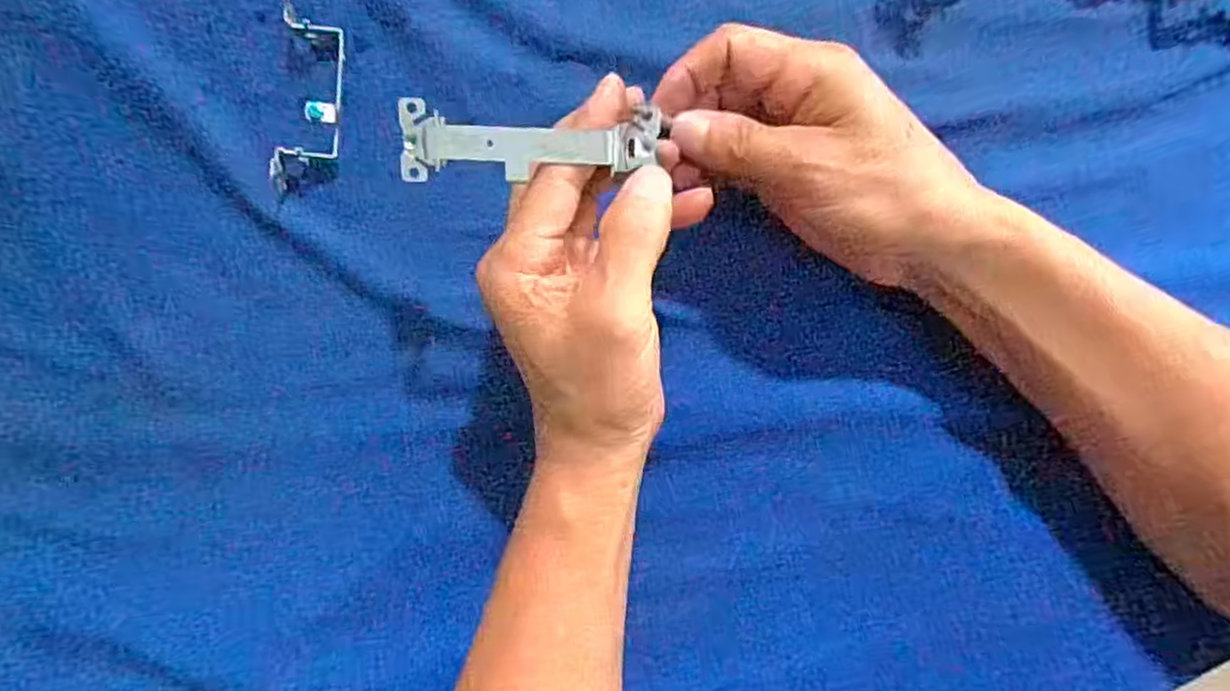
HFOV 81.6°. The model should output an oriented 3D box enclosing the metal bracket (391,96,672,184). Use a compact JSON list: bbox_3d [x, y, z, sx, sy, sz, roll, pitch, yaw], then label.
[{"bbox_3d":[-0.035,-0.081,0.278,0.105,0.031,0.035,1,83,3],"label":"metal bracket"}]

